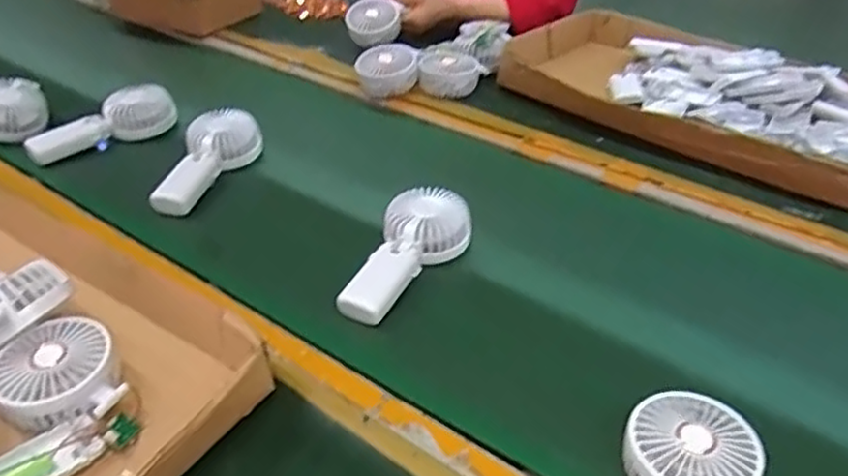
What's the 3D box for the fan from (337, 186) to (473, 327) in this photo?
[{"bbox_3d":[-0.013,0.013,0.660,0.082,0.039,0.169,15,37,16],"label":"fan"}]

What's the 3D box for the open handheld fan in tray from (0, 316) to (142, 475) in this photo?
[{"bbox_3d":[-0.279,0.120,0.503,0.110,0.039,0.128,-17,40,-26],"label":"open handheld fan in tray"}]

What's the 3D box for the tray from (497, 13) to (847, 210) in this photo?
[{"bbox_3d":[0.399,-0.215,0.993,0.527,0.080,0.359,29,43,31],"label":"tray"}]

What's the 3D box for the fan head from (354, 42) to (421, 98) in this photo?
[{"bbox_3d":[-0.053,-0.245,1.012,0.094,0.059,0.074,0,36,-5],"label":"fan head"}]

